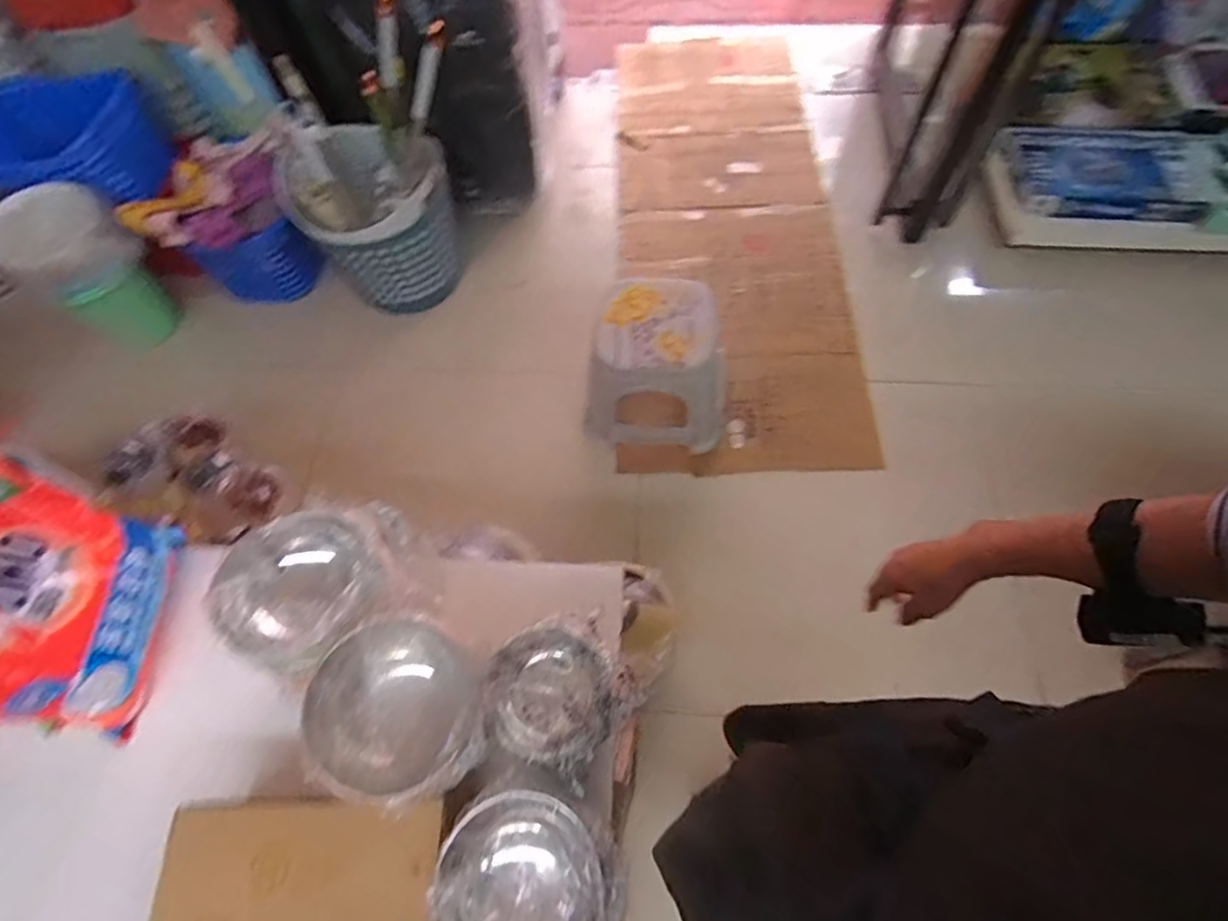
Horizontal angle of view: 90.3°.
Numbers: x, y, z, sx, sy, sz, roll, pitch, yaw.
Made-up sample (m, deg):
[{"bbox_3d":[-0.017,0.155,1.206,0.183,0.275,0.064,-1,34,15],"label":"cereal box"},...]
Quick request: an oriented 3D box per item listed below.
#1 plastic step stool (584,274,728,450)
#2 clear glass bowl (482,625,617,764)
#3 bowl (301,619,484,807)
[{"bbox_3d":[0.113,-0.214,1.430,0.311,0.308,0.293,11,63,9],"label":"plastic step stool"},{"bbox_3d":[-0.062,0.236,0.616,0.122,0.052,0.121,-1,62,3],"label":"clear glass bowl"},{"bbox_3d":[-0.210,0.255,0.618,0.167,0.079,0.155,-1,62,3],"label":"bowl"}]

